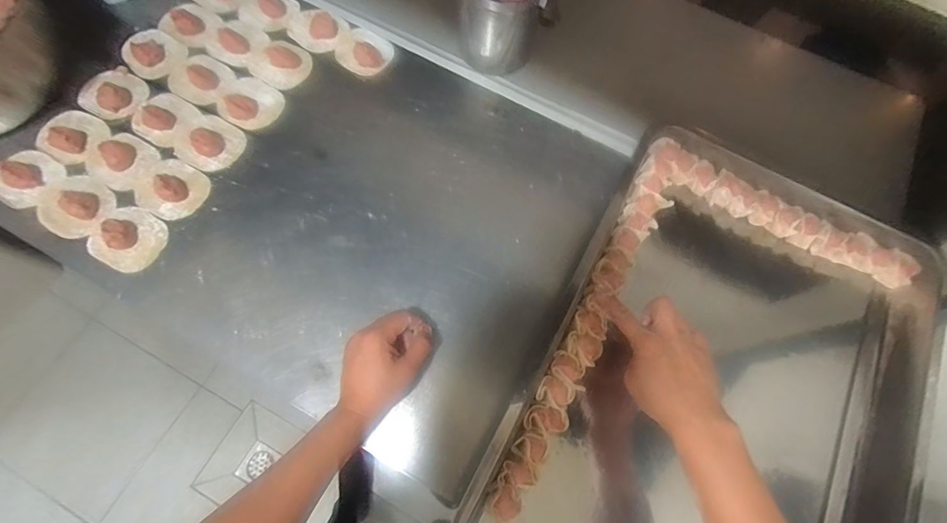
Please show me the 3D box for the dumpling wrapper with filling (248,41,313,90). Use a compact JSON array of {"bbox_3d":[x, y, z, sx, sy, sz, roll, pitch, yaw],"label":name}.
[{"bbox_3d":[-0.274,-0.280,0.615,0.077,0.013,0.070,1,70,-3],"label":"dumpling wrapper with filling"}]

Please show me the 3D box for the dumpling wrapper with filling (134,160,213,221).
[{"bbox_3d":[-0.375,-0.092,0.532,0.083,0.025,0.072,30,71,8],"label":"dumpling wrapper with filling"}]

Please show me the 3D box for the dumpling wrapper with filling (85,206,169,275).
[{"bbox_3d":[-0.412,-0.031,0.508,0.082,0.022,0.073,29,71,7],"label":"dumpling wrapper with filling"}]

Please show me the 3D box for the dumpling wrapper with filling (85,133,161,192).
[{"bbox_3d":[-0.448,-0.129,0.546,0.084,0.015,0.069,29,71,7],"label":"dumpling wrapper with filling"}]

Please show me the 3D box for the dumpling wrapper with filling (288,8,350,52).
[{"bbox_3d":[-0.232,-0.341,0.635,0.079,0.010,0.068,27,71,7],"label":"dumpling wrapper with filling"}]

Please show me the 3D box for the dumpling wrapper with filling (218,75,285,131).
[{"bbox_3d":[-0.306,-0.221,0.582,0.074,0.022,0.074,30,71,7],"label":"dumpling wrapper with filling"}]

